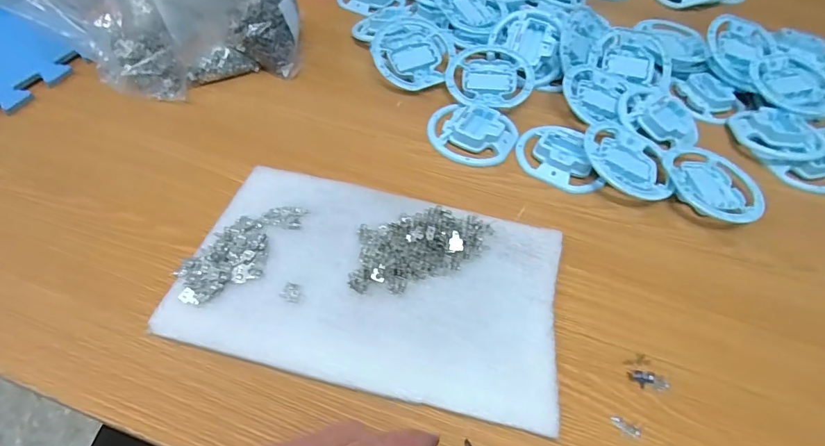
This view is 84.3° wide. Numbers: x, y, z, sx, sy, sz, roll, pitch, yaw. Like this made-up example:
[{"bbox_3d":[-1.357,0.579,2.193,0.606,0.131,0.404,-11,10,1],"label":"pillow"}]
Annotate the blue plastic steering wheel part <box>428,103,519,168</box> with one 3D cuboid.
[{"bbox_3d":[0.067,-0.102,0.507,0.097,0.017,0.086,13,50,5],"label":"blue plastic steering wheel part"}]

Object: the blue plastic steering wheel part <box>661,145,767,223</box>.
[{"bbox_3d":[0.311,-0.039,0.477,0.092,0.022,0.102,-23,56,-23],"label":"blue plastic steering wheel part"}]

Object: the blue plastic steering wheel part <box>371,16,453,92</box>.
[{"bbox_3d":[0.002,-0.213,0.576,0.109,0.020,0.098,-38,83,-25],"label":"blue plastic steering wheel part"}]

